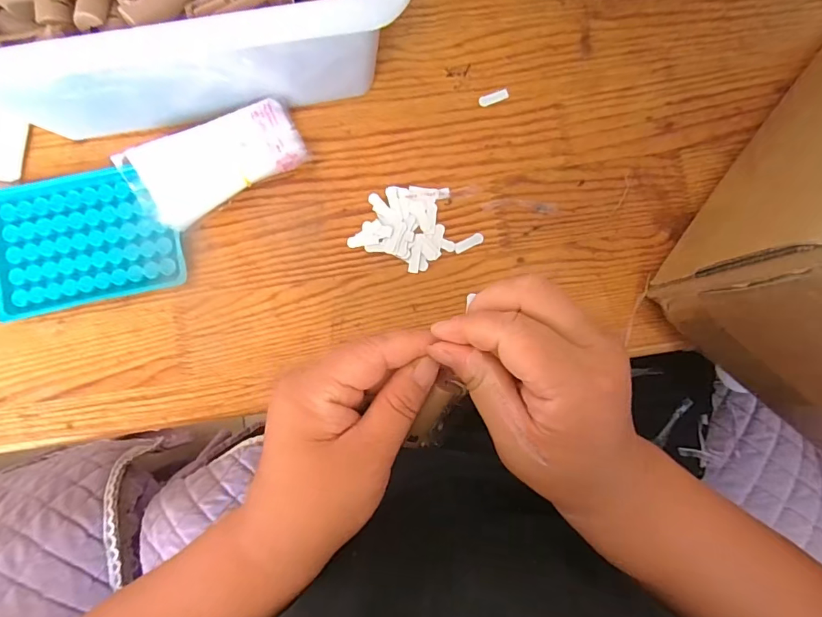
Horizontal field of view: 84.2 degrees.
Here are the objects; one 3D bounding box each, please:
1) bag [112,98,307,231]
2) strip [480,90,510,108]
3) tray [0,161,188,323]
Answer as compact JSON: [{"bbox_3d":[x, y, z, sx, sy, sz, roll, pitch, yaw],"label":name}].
[{"bbox_3d":[-0.134,-0.100,0.320,0.114,0.034,0.054,-26,86,-2],"label":"bag"},{"bbox_3d":[0.062,-0.156,0.337,0.022,0.004,0.008,-21,84,-1],"label":"strip"},{"bbox_3d":[-0.230,-0.051,0.319,0.128,0.016,0.093,-12,85,-1],"label":"tray"}]

